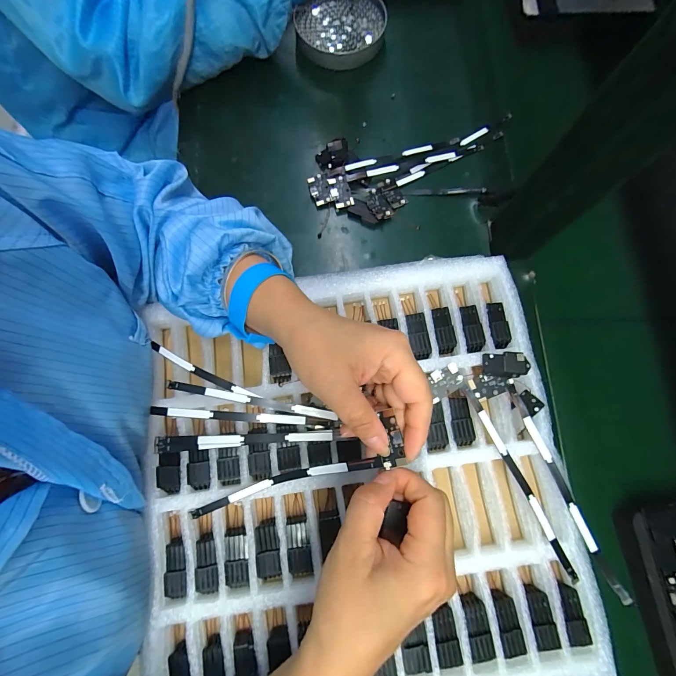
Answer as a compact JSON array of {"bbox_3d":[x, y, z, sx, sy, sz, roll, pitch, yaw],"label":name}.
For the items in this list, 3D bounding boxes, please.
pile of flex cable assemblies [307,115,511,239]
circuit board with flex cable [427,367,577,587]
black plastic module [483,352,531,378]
[{"bbox_3d":[0.085,-0.195,0.385,0.234,0.014,0.105,-14,77,-2],"label":"pile of flex cable assemblies"},{"bbox_3d":[0.128,0.107,0.268,0.030,0.015,0.184,-27,78,-5],"label":"circuit board with flex cable"},{"bbox_3d":[0.144,0.023,0.288,0.040,0.009,0.020,-2,77,0],"label":"black plastic module"}]

